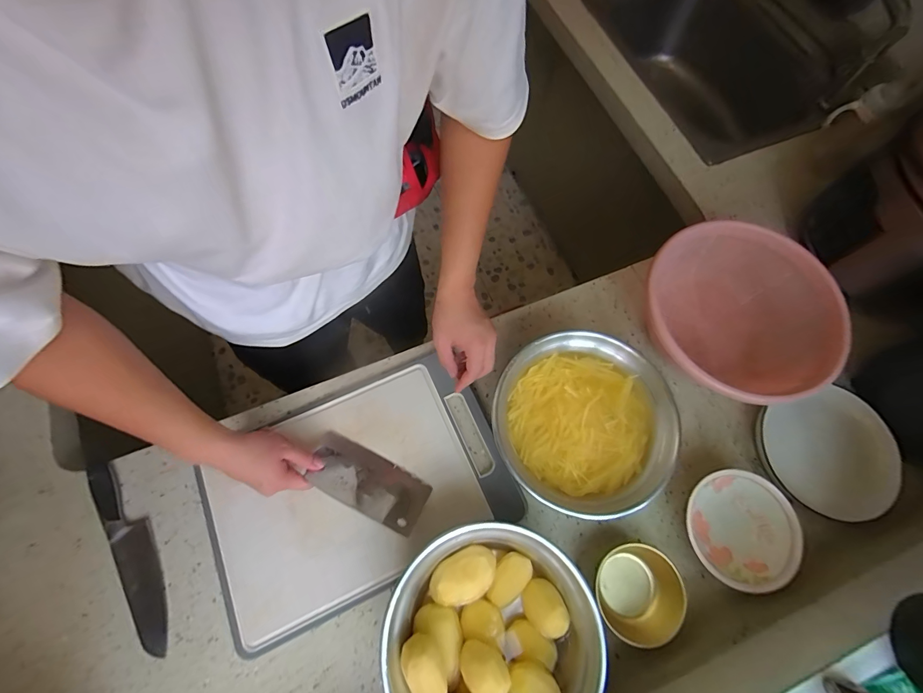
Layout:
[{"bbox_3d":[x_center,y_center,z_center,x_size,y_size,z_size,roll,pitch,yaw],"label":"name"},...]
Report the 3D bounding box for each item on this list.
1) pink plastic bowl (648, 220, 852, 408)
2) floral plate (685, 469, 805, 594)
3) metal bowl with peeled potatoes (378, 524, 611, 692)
[{"bbox_3d":[0.421,-0.054,0.626,0.279,0.121,0.292,1,71,-2],"label":"pink plastic bowl"},{"bbox_3d":[0.391,0.260,0.552,0.142,0.057,0.142,1,71,-2],"label":"floral plate"},{"bbox_3d":[0.035,0.357,0.488,0.247,0.090,0.239,1,71,-2],"label":"metal bowl with peeled potatoes"}]

